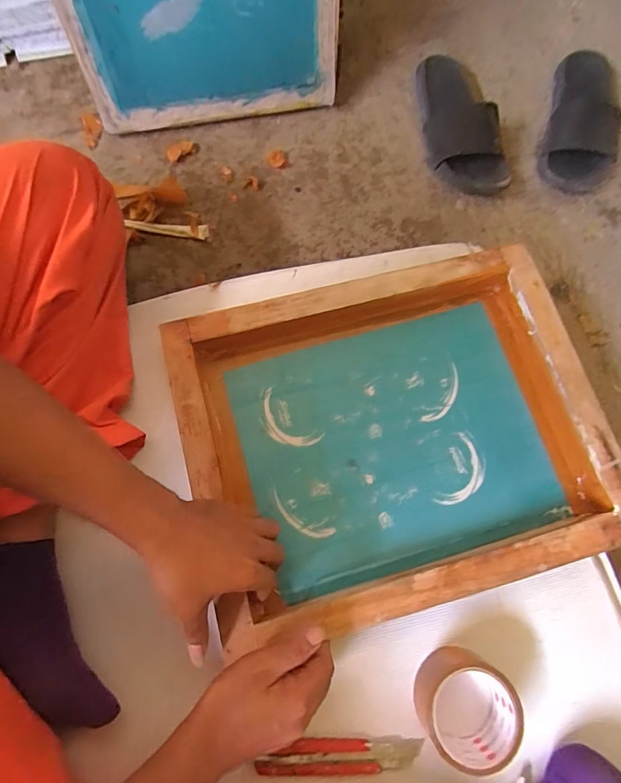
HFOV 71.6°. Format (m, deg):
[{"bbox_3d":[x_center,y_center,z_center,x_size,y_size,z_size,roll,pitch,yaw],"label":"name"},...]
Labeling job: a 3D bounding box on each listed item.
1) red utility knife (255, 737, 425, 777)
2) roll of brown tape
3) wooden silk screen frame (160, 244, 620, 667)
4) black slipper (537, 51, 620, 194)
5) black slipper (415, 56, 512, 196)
[{"bbox_3d":[0.031,0.364,0.428,0.159,0.016,0.029,0,76,0],"label":"red utility knife"},{"bbox_3d":[0.154,0.309,0.422,0.089,0.045,0.090,0,76,0],"label":"roll of brown tape"},{"bbox_3d":[0.094,0.045,0.495,0.449,0.053,0.358,-14,76,-3],"label":"wooden silk screen frame"},{"bbox_3d":[0.445,-0.438,0.703,0.112,0.056,0.241,15,77,4],"label":"black slipper"},{"bbox_3d":[0.231,-0.435,0.684,0.103,0.066,0.263,-12,76,-3],"label":"black slipper"}]

